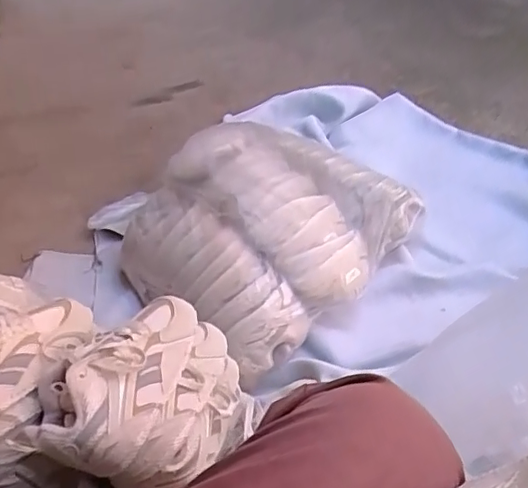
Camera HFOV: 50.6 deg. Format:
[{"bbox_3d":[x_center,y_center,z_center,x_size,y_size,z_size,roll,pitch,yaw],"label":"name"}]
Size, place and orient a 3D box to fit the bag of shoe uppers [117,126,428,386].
[{"bbox_3d":[0.006,-0.049,0.923,0.438,0.147,0.372,-32,49,-23],"label":"bag of shoe uppers"}]

